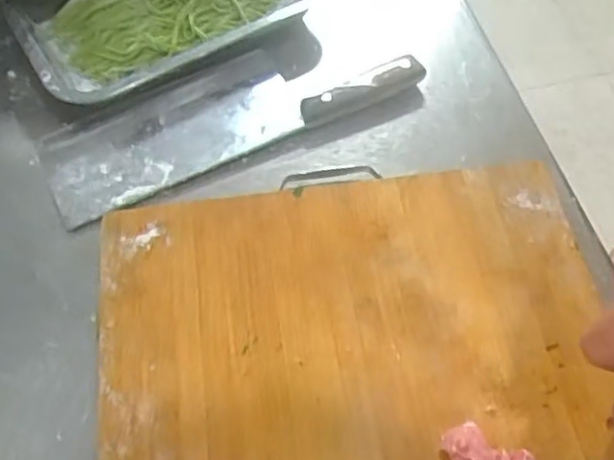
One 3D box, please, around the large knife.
[{"bbox_3d":[-0.072,-0.116,0.600,0.340,0.022,0.113,-23,62,-12],"label":"large knife"}]

